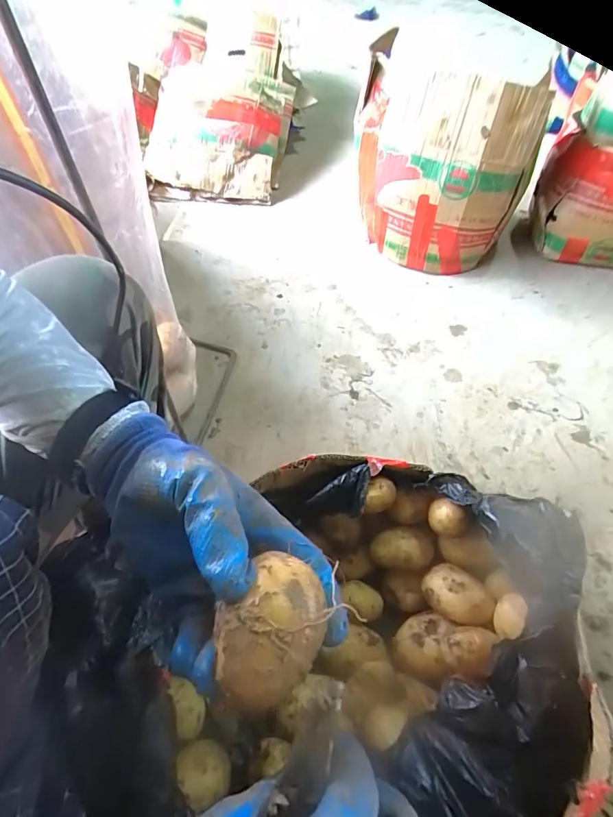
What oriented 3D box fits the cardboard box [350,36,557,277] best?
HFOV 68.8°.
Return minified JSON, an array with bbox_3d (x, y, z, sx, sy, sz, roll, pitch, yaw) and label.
[{"bbox_3d":[0.304,-0.602,1.065,0.364,0.370,0.383,4,53,4],"label":"cardboard box"}]

